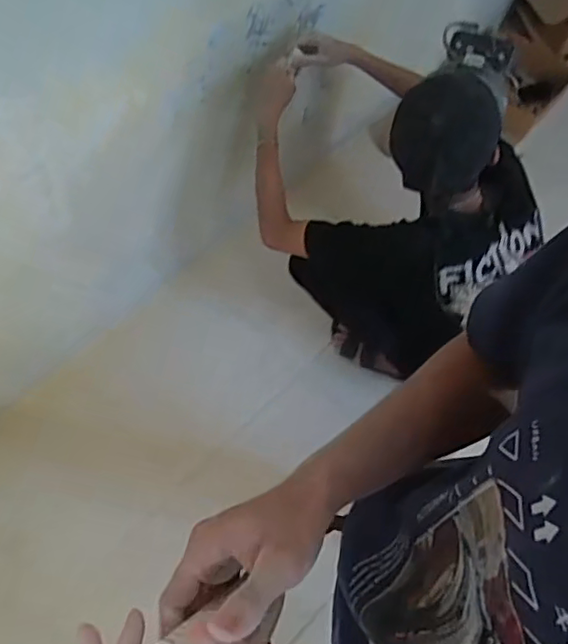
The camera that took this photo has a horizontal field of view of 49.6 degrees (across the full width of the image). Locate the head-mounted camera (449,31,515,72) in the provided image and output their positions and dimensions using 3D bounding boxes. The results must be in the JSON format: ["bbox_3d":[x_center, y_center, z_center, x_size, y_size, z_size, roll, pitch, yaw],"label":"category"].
[{"bbox_3d":[0.316,-0.433,0.974,0.105,0.044,0.036,7,62,-17],"label":"head-mounted camera"}]

